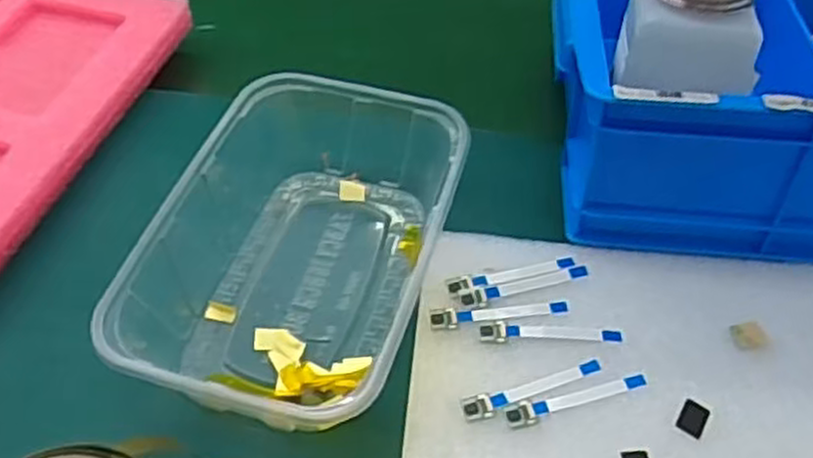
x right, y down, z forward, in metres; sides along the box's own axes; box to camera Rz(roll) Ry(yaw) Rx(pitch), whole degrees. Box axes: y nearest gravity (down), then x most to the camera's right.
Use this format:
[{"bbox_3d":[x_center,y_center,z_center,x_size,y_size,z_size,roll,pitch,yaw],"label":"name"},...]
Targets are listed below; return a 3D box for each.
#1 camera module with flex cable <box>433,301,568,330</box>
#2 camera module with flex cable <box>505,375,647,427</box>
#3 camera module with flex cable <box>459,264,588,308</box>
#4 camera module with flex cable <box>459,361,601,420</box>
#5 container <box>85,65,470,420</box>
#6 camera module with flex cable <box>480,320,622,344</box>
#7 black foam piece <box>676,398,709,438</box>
[{"bbox_3d":[0.040,0.037,0.334,0.059,0.004,0.009,-3,50,-3],"label":"camera module with flex cable"},{"bbox_3d":[0.069,0.068,0.308,0.059,0.004,0.010,-11,51,-10],"label":"camera module with flex cable"},{"bbox_3d":[0.053,0.025,0.344,0.059,0.004,0.009,-13,51,-11],"label":"camera module with flex cable"},{"bbox_3d":[0.052,0.064,0.312,0.060,0.004,0.010,-14,51,-12],"label":"camera module with flex cable"},{"bbox_3d":[-0.045,0.008,0.343,0.116,0.053,0.169,12,51,9],"label":"container"},{"bbox_3d":[0.061,0.044,0.329,0.059,0.004,0.009,2,50,1],"label":"camera module with flex cable"},{"bbox_3d":[0.112,0.073,0.303,0.010,0.004,0.015,26,54,20],"label":"black foam piece"}]

